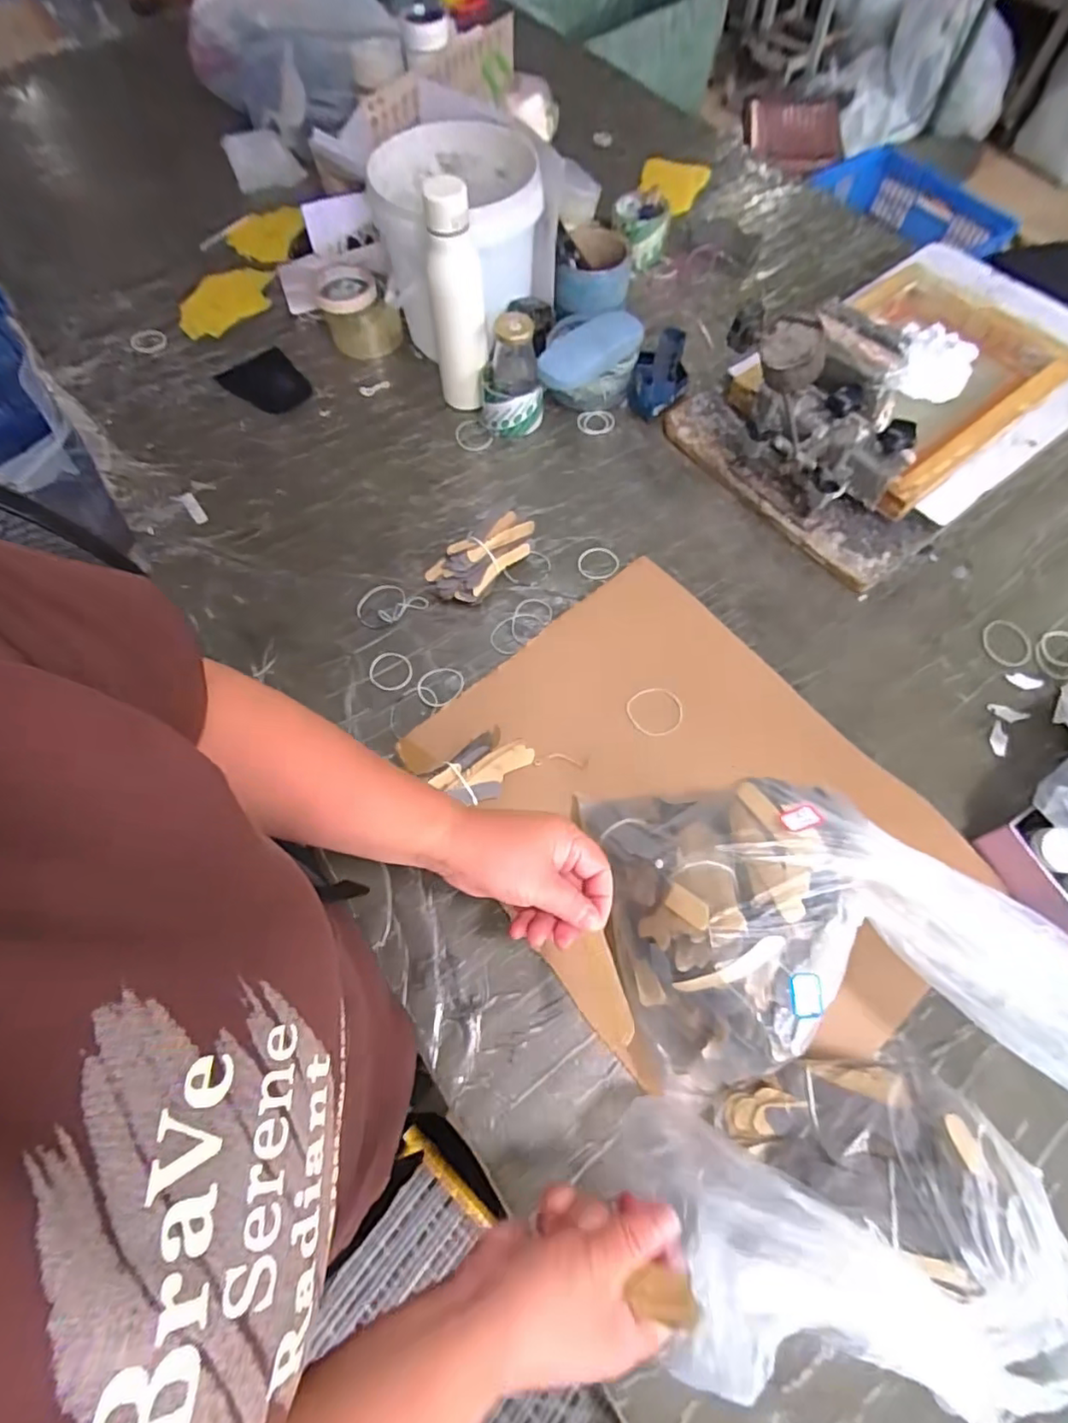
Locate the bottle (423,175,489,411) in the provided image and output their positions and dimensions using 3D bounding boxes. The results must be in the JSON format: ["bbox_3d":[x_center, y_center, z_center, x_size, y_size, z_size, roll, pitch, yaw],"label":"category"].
[{"bbox_3d":[-0.095,-0.490,0.725,0.069,0.247,0.057,-10,67,-3],"label":"bottle"}]

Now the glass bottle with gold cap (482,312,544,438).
[{"bbox_3d":[-0.032,-0.430,0.763,0.076,0.129,0.076,-10,67,-3],"label":"glass bottle with gold cap"}]

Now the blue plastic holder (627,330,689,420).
[{"bbox_3d":[0.173,-0.454,0.796,0.071,0.057,0.103,21,69,10],"label":"blue plastic holder"}]

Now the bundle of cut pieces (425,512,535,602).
[{"bbox_3d":[-0.059,-0.174,0.680,0.059,0.050,0.127,41,73,16],"label":"bundle of cut pieces"}]

